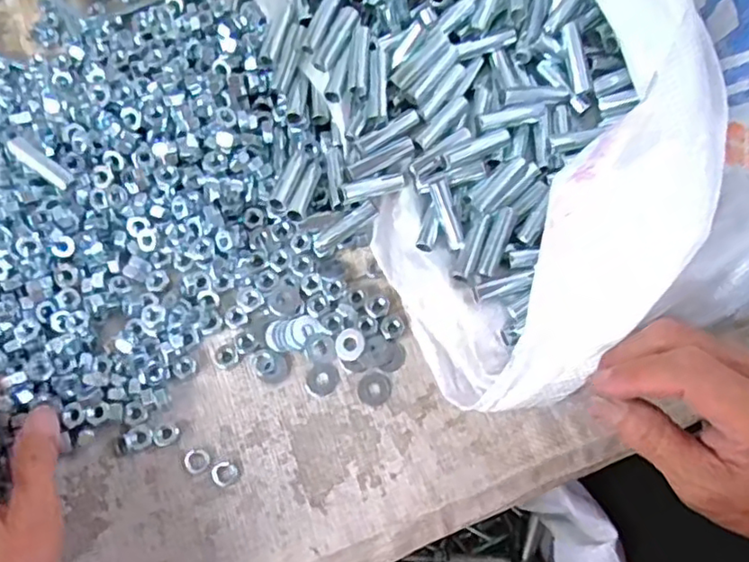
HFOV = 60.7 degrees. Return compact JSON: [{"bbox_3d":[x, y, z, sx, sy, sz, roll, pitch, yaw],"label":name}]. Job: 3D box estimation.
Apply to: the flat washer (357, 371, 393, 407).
[{"bbox_3d":[0.000,0.062,0.372,0.020,0.004,0.018,-21,74,-6],"label":"flat washer"}]

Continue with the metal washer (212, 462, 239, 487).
[{"bbox_3d":[-0.084,0.108,0.358,0.014,0.004,0.012,-21,73,-6],"label":"metal washer"}]

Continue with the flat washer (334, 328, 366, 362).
[{"bbox_3d":[-0.014,0.037,0.376,0.017,0.004,0.018,-21,73,-6],"label":"flat washer"}]

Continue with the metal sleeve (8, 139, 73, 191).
[{"bbox_3d":[-0.196,-0.068,0.378,0.046,0.011,0.010,34,76,10],"label":"metal sleeve"}]

